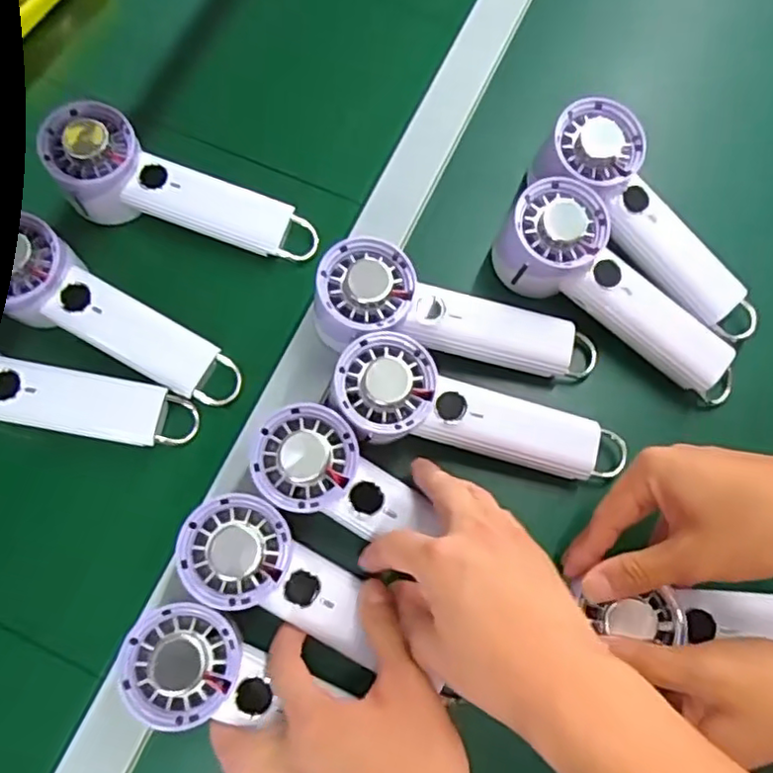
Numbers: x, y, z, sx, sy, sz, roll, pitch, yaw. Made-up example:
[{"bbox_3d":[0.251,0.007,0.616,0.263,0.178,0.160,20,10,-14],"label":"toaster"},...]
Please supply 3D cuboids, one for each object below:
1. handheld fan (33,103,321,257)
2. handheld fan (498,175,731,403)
[{"bbox_3d":[-0.150,-0.138,0.473,0.197,0.058,0.065,19,75,-12],"label":"handheld fan"},{"bbox_3d":[0.164,-0.069,0.431,0.187,0.054,0.068,34,78,10],"label":"handheld fan"}]

